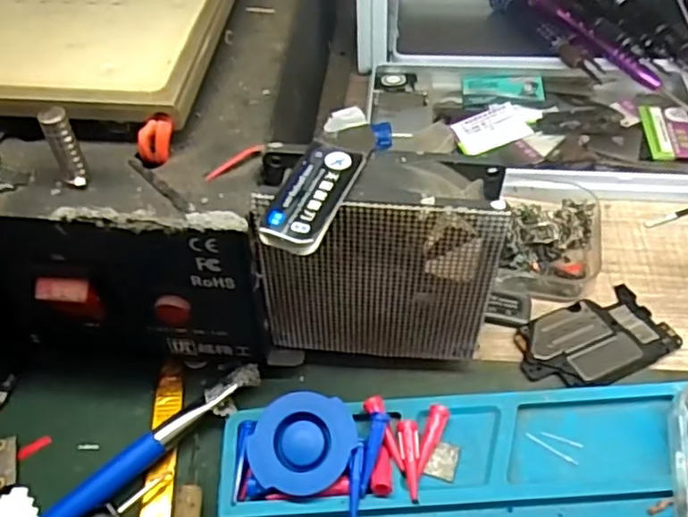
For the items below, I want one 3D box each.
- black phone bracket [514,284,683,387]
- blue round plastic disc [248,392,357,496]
[{"bbox_3d":[0.102,0.033,0.265,0.064,0.004,0.037,-20,51,-14],"label":"black phone bracket"},{"bbox_3d":[-0.014,0.065,0.229,0.036,0.010,0.033,-2,68,5],"label":"blue round plastic disc"}]

